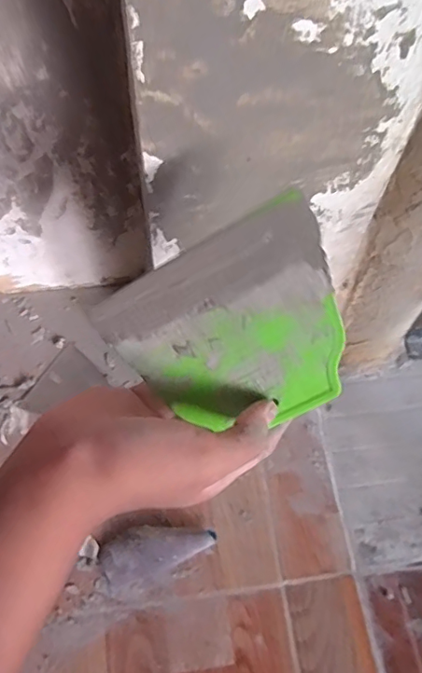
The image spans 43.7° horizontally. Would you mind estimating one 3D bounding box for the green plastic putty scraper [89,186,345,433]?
[{"bbox_3d":[0.014,0.000,0.279,0.121,0.004,0.103,-29,100,15],"label":"green plastic putty scraper"}]

